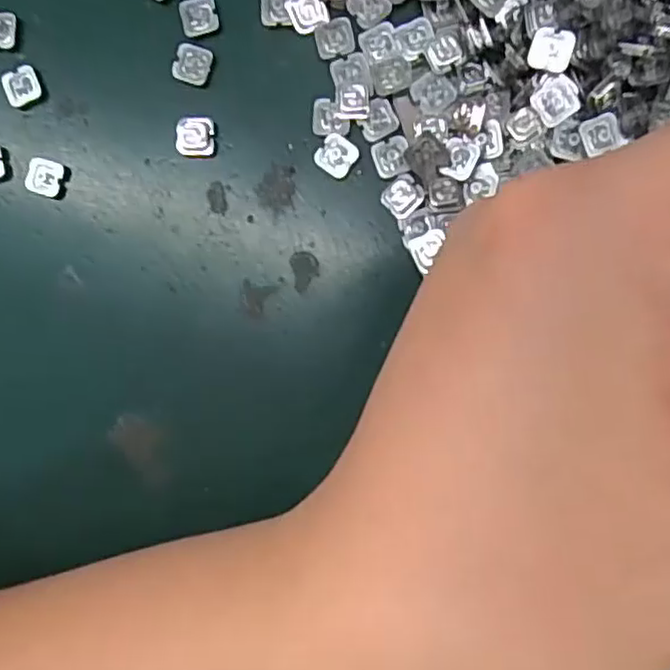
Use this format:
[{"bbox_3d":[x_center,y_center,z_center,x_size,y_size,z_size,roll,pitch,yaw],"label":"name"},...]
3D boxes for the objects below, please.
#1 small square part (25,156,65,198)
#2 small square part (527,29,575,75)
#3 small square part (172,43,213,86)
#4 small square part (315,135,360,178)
[{"bbox_3d":[-0.081,-0.044,0.188,0.009,0.005,0.010,14,93,4],"label":"small square part"},{"bbox_3d":[0.055,-0.072,0.169,0.010,0.004,0.010,14,93,4],"label":"small square part"},{"bbox_3d":[-0.039,-0.075,0.186,0.009,0.004,0.010,20,93,4],"label":"small square part"},{"bbox_3d":[0.000,-0.049,0.181,0.010,0.004,0.010,37,94,3],"label":"small square part"}]

